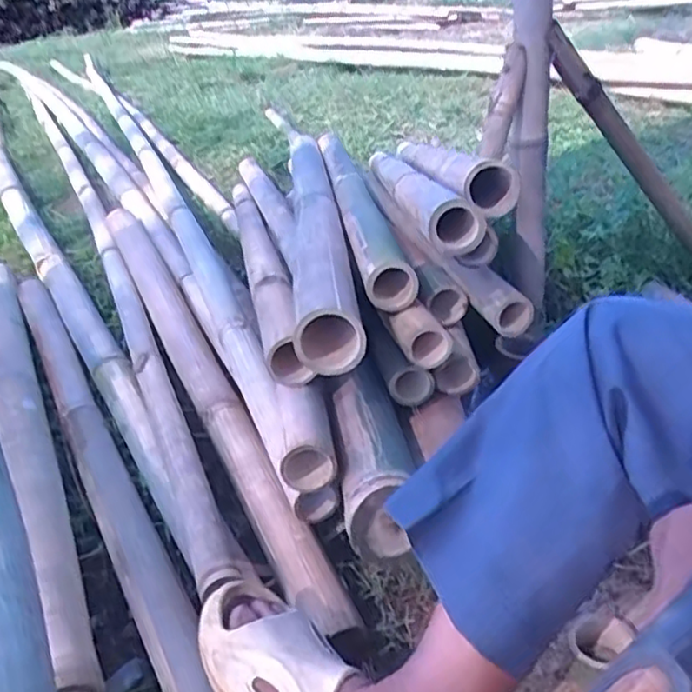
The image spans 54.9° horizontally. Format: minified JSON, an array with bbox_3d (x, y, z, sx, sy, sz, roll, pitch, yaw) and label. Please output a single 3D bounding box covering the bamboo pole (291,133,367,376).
[{"bbox_3d":[-0.047,-0.207,1.036,0.069,0.066,0.880,-6,29,-1],"label":"bamboo pole"}]

